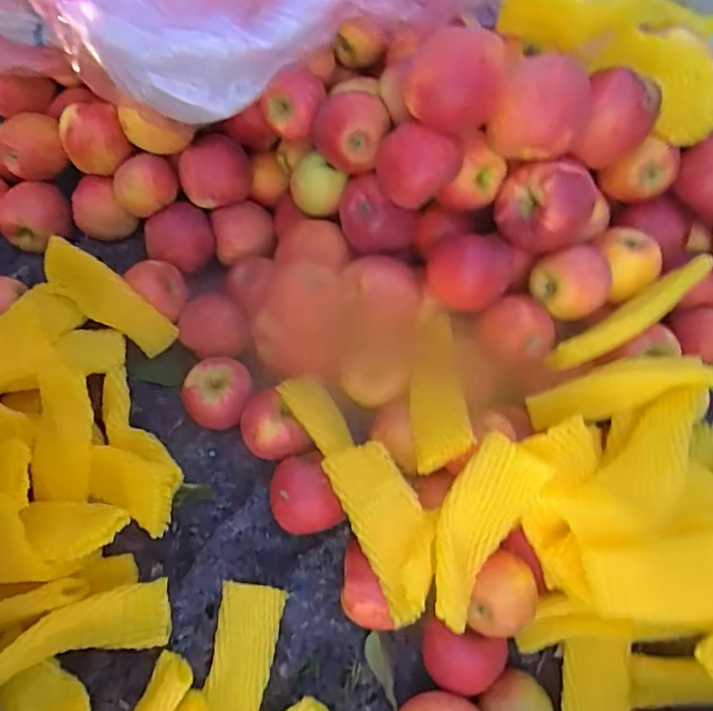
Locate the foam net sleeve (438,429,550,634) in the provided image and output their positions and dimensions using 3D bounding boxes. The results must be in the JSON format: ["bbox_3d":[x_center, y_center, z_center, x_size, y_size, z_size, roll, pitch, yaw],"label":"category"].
[{"bbox_3d":[0.099,0.143,0.463,0.064,0.023,0.152,24,89,6],"label":"foam net sleeve"}]

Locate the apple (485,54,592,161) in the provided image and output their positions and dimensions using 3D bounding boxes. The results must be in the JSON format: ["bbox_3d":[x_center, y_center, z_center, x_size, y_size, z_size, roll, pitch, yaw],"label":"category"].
[{"bbox_3d":[0.166,-0.220,0.518,0.079,0.067,0.069,23,73,6],"label":"apple"}]

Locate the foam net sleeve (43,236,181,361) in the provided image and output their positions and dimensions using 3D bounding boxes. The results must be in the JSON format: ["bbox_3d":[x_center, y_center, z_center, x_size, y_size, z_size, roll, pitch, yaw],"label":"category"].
[{"bbox_3d":[-0.272,-0.059,0.619,0.157,0.020,0.066,38,111,-15],"label":"foam net sleeve"}]

